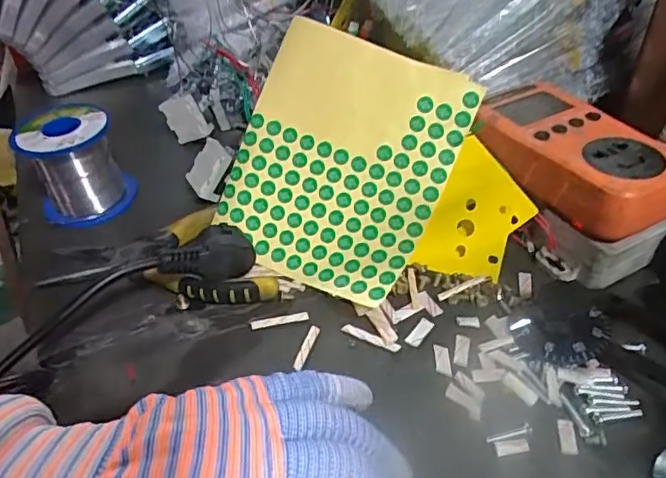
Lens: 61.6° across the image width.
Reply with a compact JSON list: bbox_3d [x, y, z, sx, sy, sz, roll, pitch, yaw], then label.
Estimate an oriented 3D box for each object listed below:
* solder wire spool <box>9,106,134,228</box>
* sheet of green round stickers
[{"bbox_3d":[-0.187,-0.054,0.407,0.063,0.069,0.063,-26,46,-22],"label":"solder wire spool"},{"bbox_3d":[0.004,-0.049,0.348,0.129,0.028,0.156,25,90,11],"label":"sheet of green round stickers"}]

